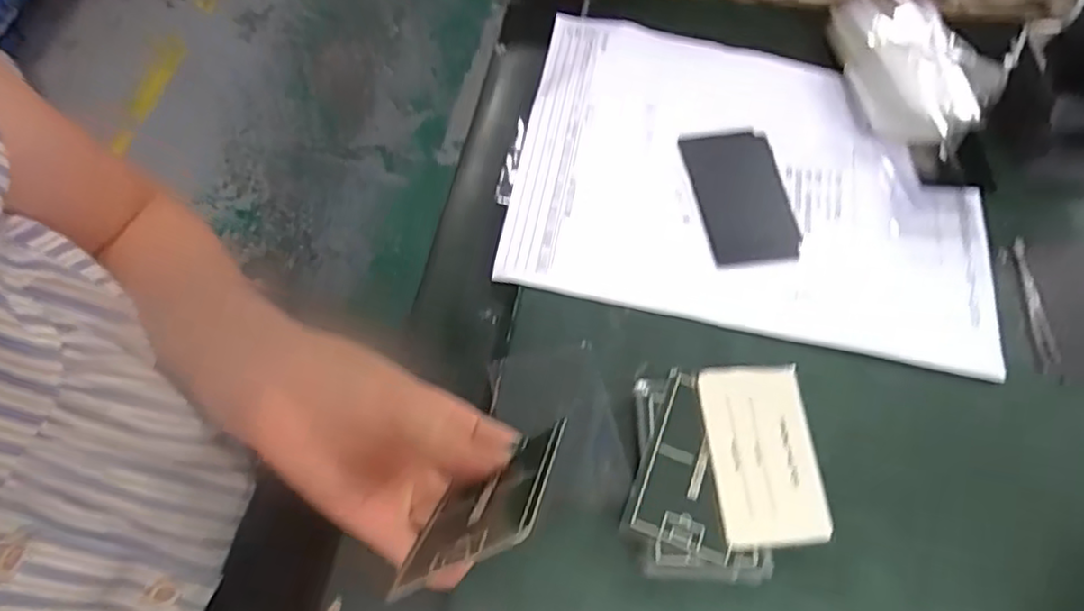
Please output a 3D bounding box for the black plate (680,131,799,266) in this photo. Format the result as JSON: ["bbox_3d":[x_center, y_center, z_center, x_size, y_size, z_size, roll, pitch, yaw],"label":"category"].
[{"bbox_3d":[0.124,-0.067,0.412,0.057,0.004,0.093,-7,67,-7],"label":"black plate"}]

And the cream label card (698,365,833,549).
[{"bbox_3d":[0.110,0.073,0.328,0.054,0.004,0.086,-3,68,-8],"label":"cream label card"}]

